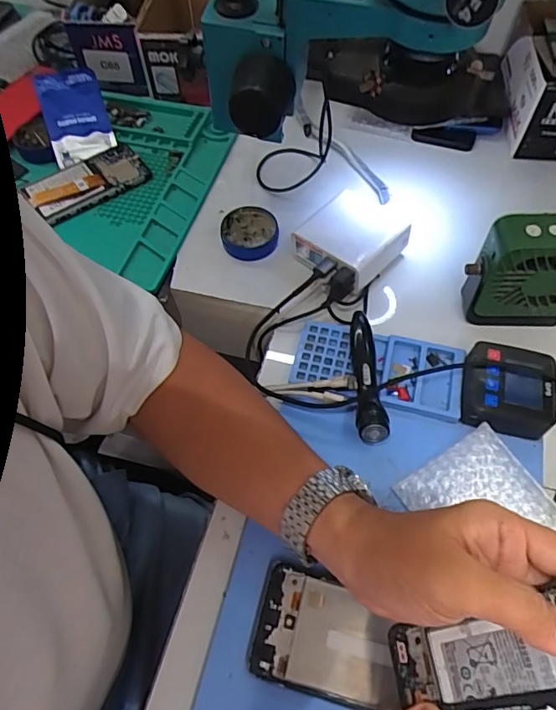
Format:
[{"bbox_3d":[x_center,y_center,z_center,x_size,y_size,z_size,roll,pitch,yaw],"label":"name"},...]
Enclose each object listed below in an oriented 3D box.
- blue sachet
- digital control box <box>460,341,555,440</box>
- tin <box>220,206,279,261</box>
[{"bbox_3d":[-0.257,-0.304,0.627,0.076,0.011,0.128,-17,87,-19],"label":"blue sachet"},{"bbox_3d":[0.195,0.027,0.418,0.071,0.029,0.074,12,60,8],"label":"digital control box"},{"bbox_3d":[-0.030,-0.135,0.543,0.060,0.020,0.065,-1,59,1],"label":"tin"}]

